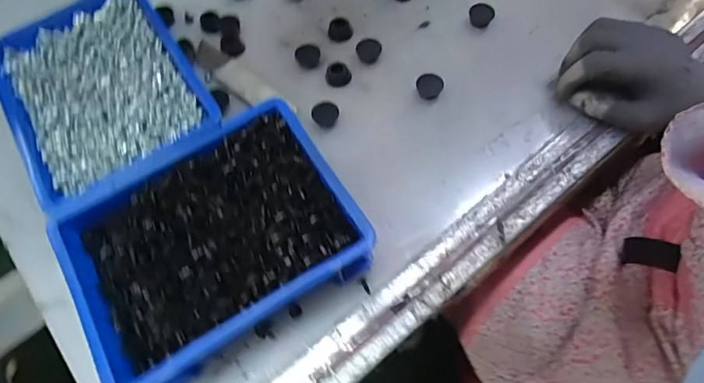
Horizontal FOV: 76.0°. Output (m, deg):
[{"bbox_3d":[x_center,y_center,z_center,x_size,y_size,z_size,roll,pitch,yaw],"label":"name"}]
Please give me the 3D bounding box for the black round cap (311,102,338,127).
[{"bbox_3d":[-0.024,-0.071,0.411,0.022,0.008,0.024,-1,67,3],"label":"black round cap"}]

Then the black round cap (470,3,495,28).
[{"bbox_3d":[0.129,-0.177,0.451,0.021,0.012,0.023,-1,67,3],"label":"black round cap"}]

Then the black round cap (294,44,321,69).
[{"bbox_3d":[-0.043,-0.132,0.439,0.024,0.010,0.024,-1,67,3],"label":"black round cap"}]

